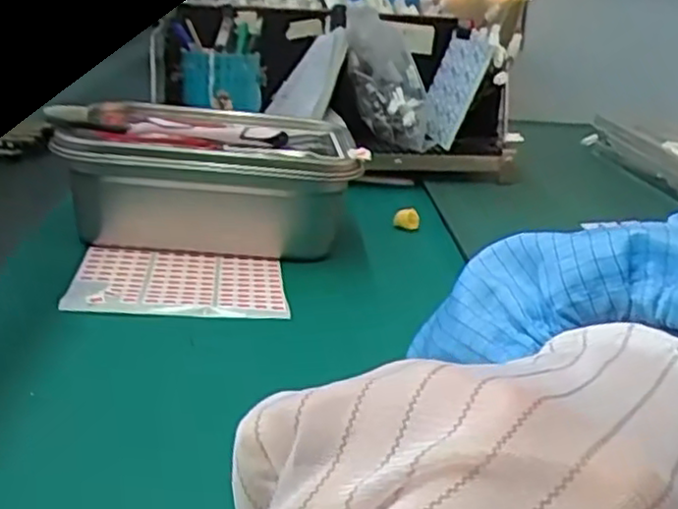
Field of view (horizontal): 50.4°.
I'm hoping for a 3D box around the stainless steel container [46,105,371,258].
[{"bbox_3d":[-0.104,-0.062,0.611,0.231,0.106,0.159,4,22,-1],"label":"stainless steel container"}]

